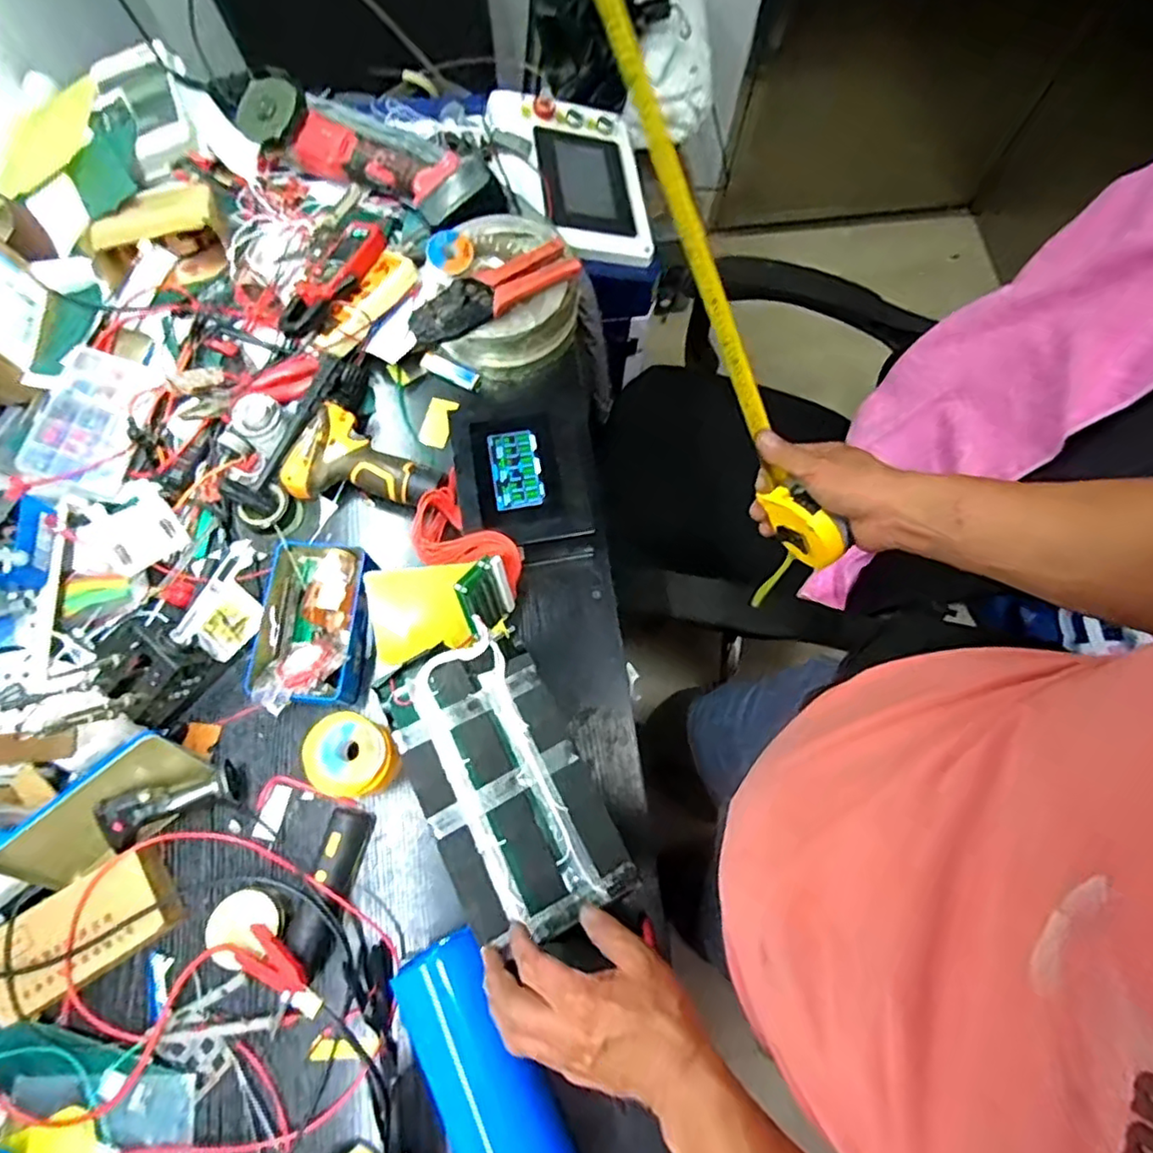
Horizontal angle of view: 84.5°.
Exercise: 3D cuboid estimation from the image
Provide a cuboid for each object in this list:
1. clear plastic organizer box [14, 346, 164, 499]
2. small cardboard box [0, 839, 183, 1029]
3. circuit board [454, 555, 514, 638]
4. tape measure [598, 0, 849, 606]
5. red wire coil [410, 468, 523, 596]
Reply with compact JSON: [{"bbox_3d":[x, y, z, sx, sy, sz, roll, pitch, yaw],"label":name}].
[{"bbox_3d":[-0.578,-0.185,0.761,0.100,0.024,0.172,19,72,-18],"label":"clear plastic organizer box"},{"bbox_3d":[-0.458,0.328,0.589,0.154,0.040,0.090,-32,74,-11],"label":"small cardboard box"},{"bbox_3d":[-0.088,0.020,0.617,0.013,0.070,0.054,21,49,34],"label":"circuit board"},{"bbox_3d":[0.115,-0.214,0.517,0.033,0.107,0.583,-35,116,-12],"label":"tape measure"},{"bbox_3d":[-0.124,-0.037,0.690,0.088,0.056,0.169,-44,49,-14],"label":"red wire coil"}]

